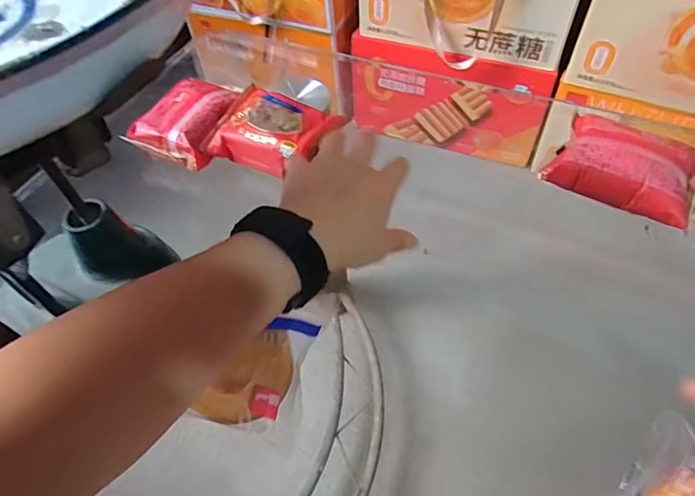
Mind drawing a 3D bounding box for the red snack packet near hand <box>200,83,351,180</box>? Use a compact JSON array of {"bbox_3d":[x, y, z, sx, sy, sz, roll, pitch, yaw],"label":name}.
[{"bbox_3d":[-0.078,-0.117,0.482,0.114,0.028,0.086,22,57,20],"label":"red snack packet near hand"}]

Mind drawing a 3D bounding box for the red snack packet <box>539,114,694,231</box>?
[{"bbox_3d":[0.243,-0.073,0.421,0.117,0.037,0.079,25,58,22],"label":"red snack packet"}]

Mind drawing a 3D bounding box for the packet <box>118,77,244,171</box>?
[{"bbox_3d":[-0.162,-0.136,0.509,0.080,0.034,0.110,20,57,18],"label":"packet"}]

